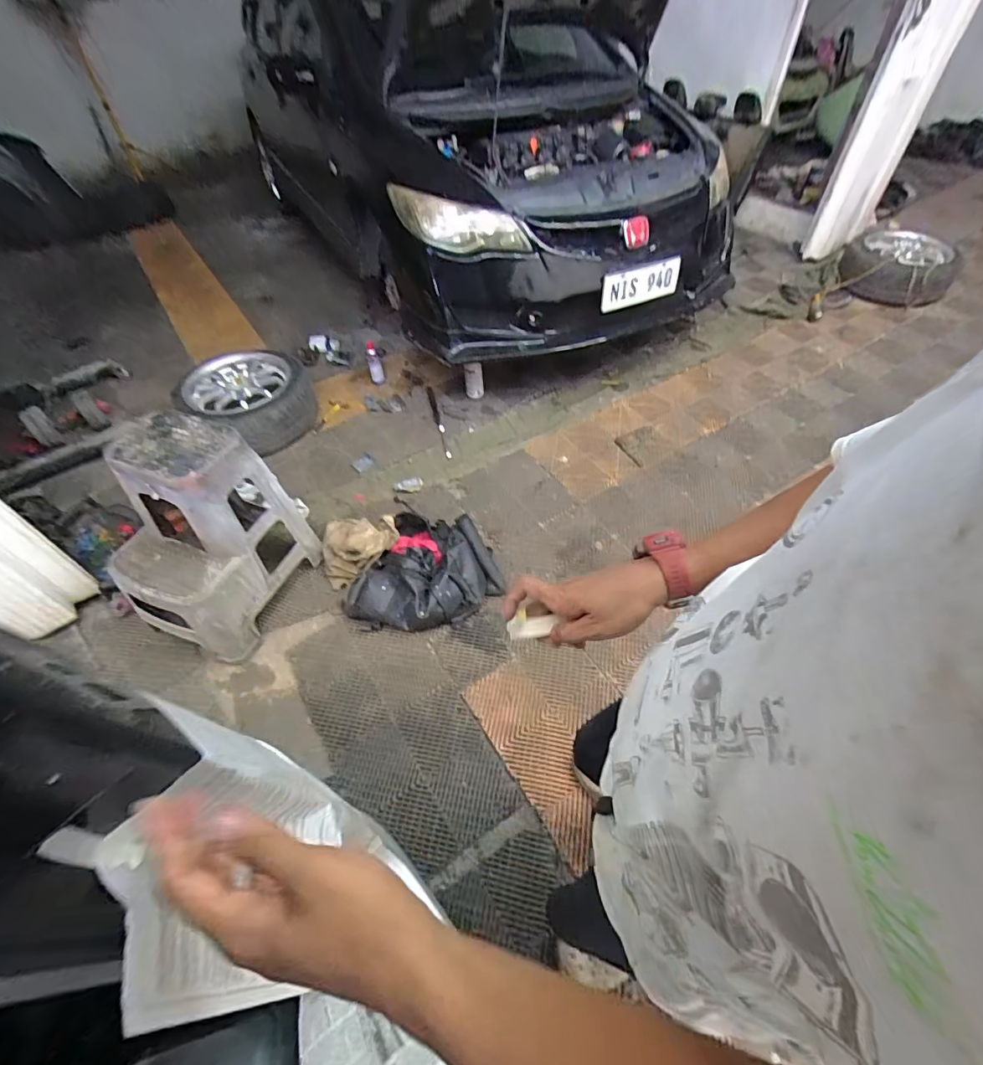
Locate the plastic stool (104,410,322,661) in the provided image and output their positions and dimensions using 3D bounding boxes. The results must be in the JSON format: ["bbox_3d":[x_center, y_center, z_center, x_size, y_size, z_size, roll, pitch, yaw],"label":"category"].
[{"bbox_3d":[-0.905,0.014,1.491,0.384,0.581,0.477,18,54,15],"label":"plastic stool"}]

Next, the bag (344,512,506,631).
[{"bbox_3d":[-0.248,0.109,1.684,0.537,0.196,0.409,-10,51,-6],"label":"bag"}]

